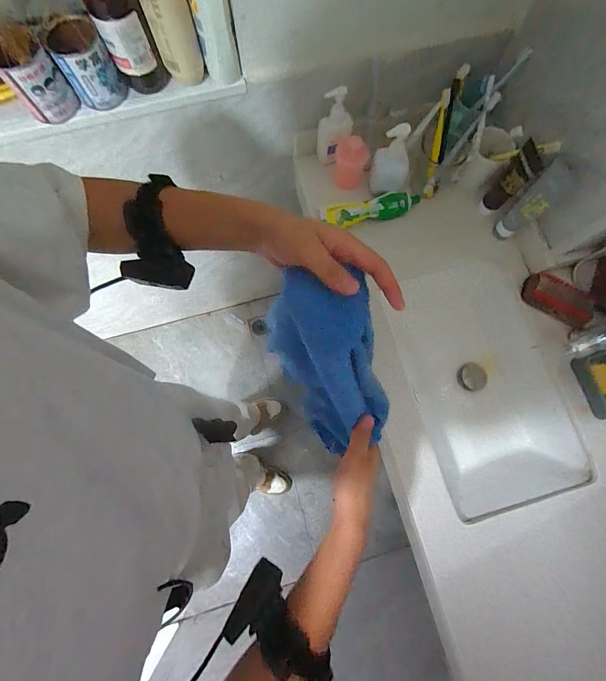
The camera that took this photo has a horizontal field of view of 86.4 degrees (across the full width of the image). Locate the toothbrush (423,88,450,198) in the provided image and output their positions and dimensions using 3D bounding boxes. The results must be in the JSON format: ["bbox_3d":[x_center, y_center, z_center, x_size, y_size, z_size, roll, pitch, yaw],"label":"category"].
[{"bbox_3d":[0.252,-0.362,0.608,0.020,0.022,0.173,1,121,2],"label":"toothbrush"}]

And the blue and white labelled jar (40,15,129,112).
[{"bbox_3d":[-0.323,-0.413,0.475,0.074,0.082,0.092,-31,79,-5],"label":"blue and white labelled jar"}]

